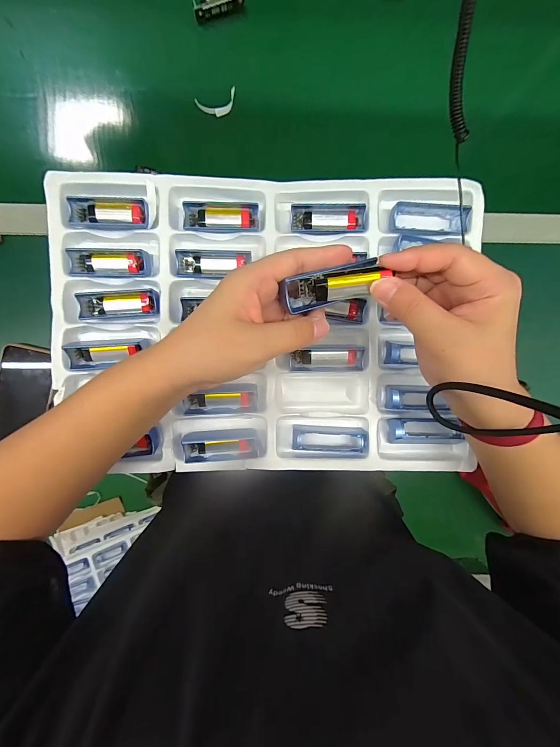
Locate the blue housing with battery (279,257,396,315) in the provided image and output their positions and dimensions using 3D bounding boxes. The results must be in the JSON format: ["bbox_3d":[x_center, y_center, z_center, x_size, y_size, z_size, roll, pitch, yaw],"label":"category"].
[{"bbox_3d":[0.038,-0.064,0.227,0.071,0.011,0.024,-15,90,8],"label":"blue housing with battery"}]

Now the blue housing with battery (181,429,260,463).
[{"bbox_3d":[-0.062,0.078,0.339,0.078,0.026,0.032,-2,90,-1],"label":"blue housing with battery"}]

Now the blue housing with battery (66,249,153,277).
[{"bbox_3d":[-0.179,-0.117,0.332,0.081,0.015,0.028,1,90,-1],"label":"blue housing with battery"}]

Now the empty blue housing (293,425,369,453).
[{"bbox_3d":[0.055,0.072,0.344,0.082,0.027,0.024,3,90,-1],"label":"empty blue housing"}]

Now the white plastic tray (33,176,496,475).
[{"bbox_3d":[-0.013,-0.053,0.343,0.439,0.030,0.310,1,90,-1],"label":"white plastic tray"}]

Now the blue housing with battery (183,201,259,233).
[{"bbox_3d":[-0.062,-0.167,0.336,0.078,0.013,0.031,-1,90,-1],"label":"blue housing with battery"}]

